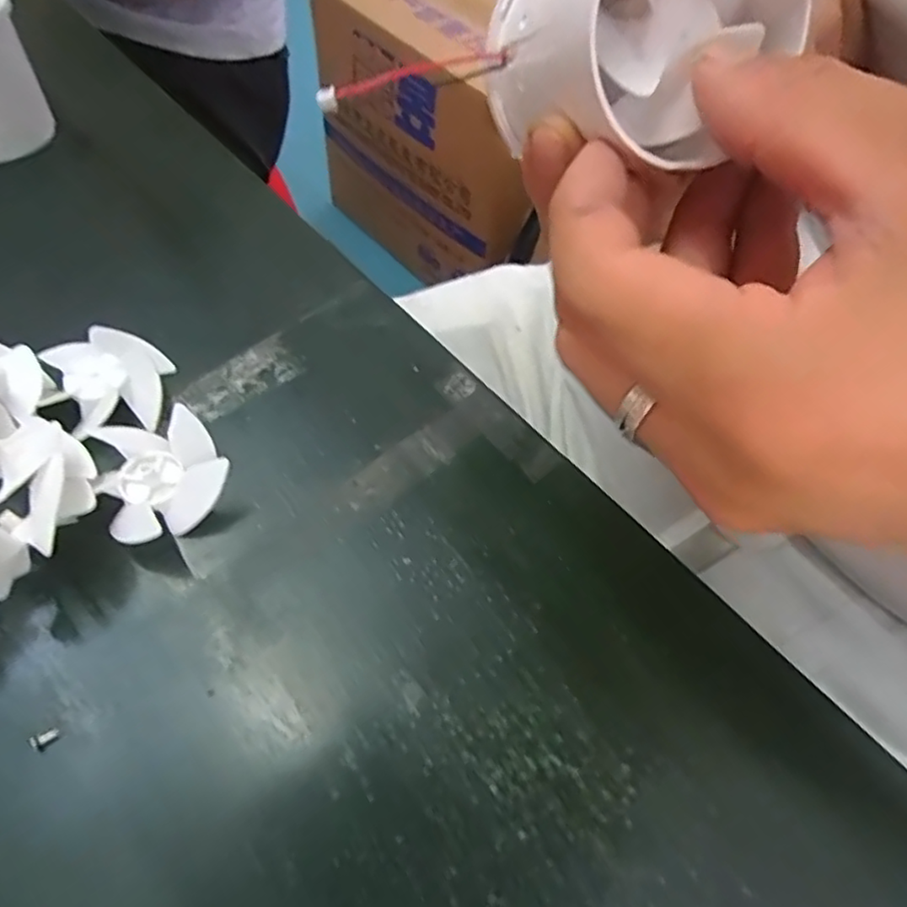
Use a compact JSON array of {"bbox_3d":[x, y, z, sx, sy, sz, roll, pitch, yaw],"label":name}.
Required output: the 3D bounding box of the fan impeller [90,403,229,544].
[{"bbox_3d":[-0.087,0.005,0.189,0.034,0.013,0.038,-23,62,-18],"label":"fan impeller"}]

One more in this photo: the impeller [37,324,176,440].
[{"bbox_3d":[-0.110,-0.025,0.206,0.033,0.012,0.036,-25,63,-19],"label":"impeller"}]

